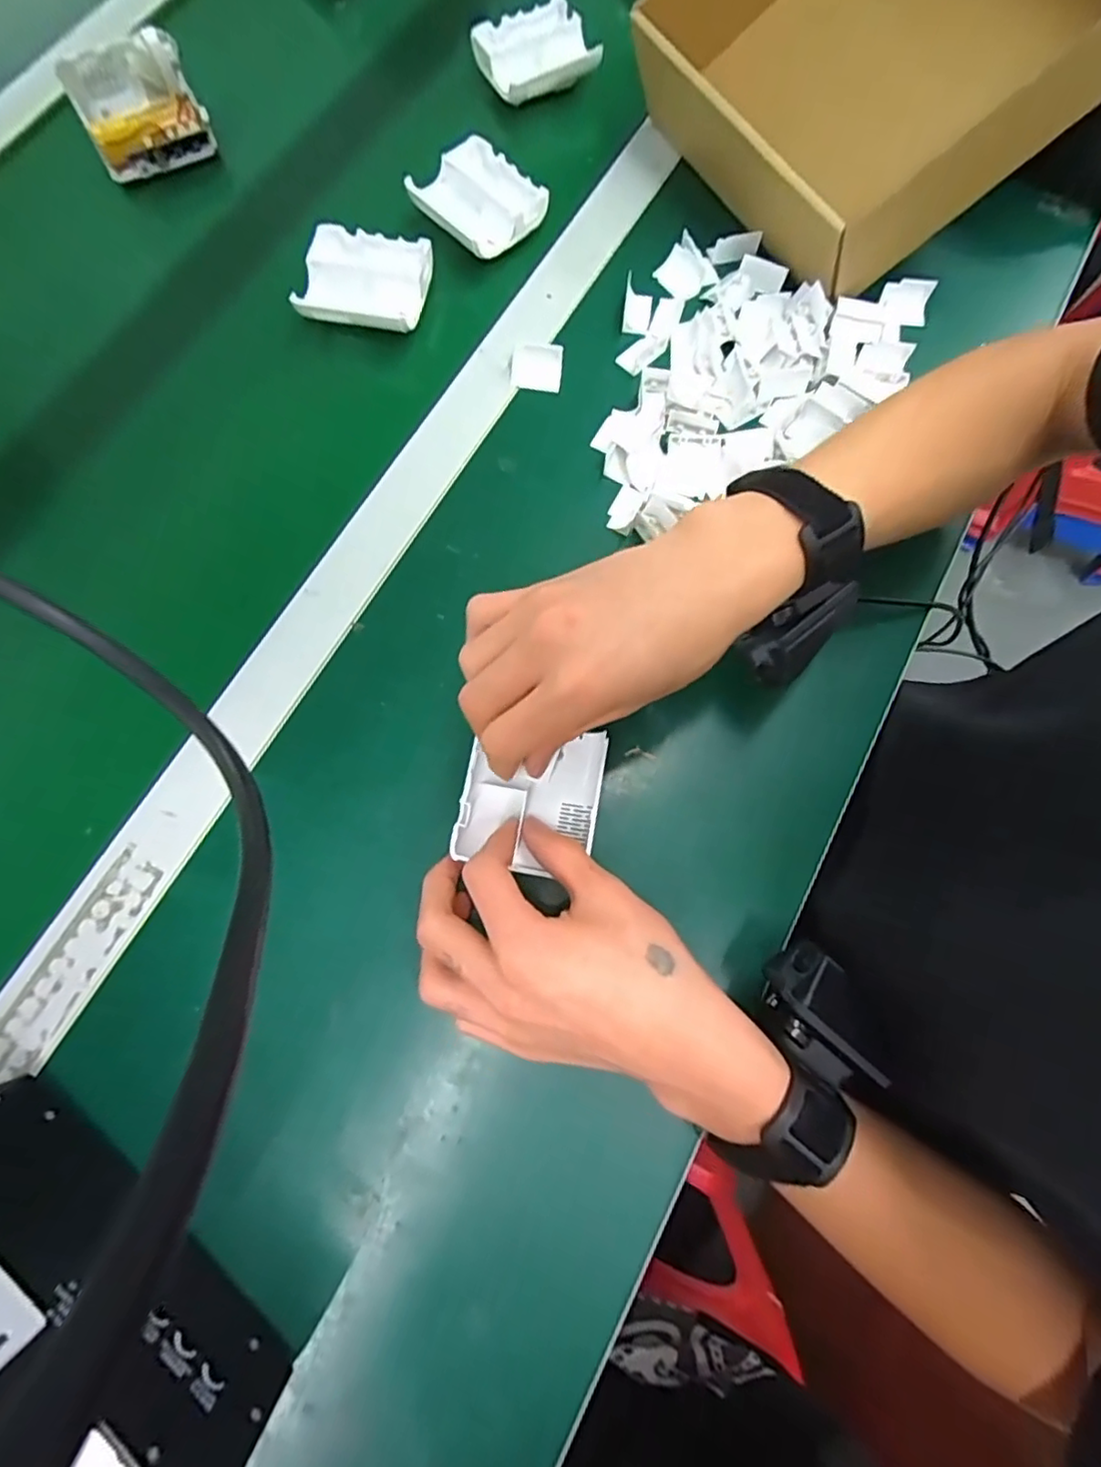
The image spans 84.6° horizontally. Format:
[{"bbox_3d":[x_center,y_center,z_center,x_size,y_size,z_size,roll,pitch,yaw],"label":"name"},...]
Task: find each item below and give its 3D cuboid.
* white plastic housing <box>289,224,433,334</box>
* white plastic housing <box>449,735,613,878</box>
[{"bbox_3d":[-0.124,-0.304,0.406,0.080,0.017,0.066,10,76,-1],"label":"white plastic housing"},{"bbox_3d":[-0.010,0.034,0.318,0.068,0.024,0.073,10,76,3],"label":"white plastic housing"}]

